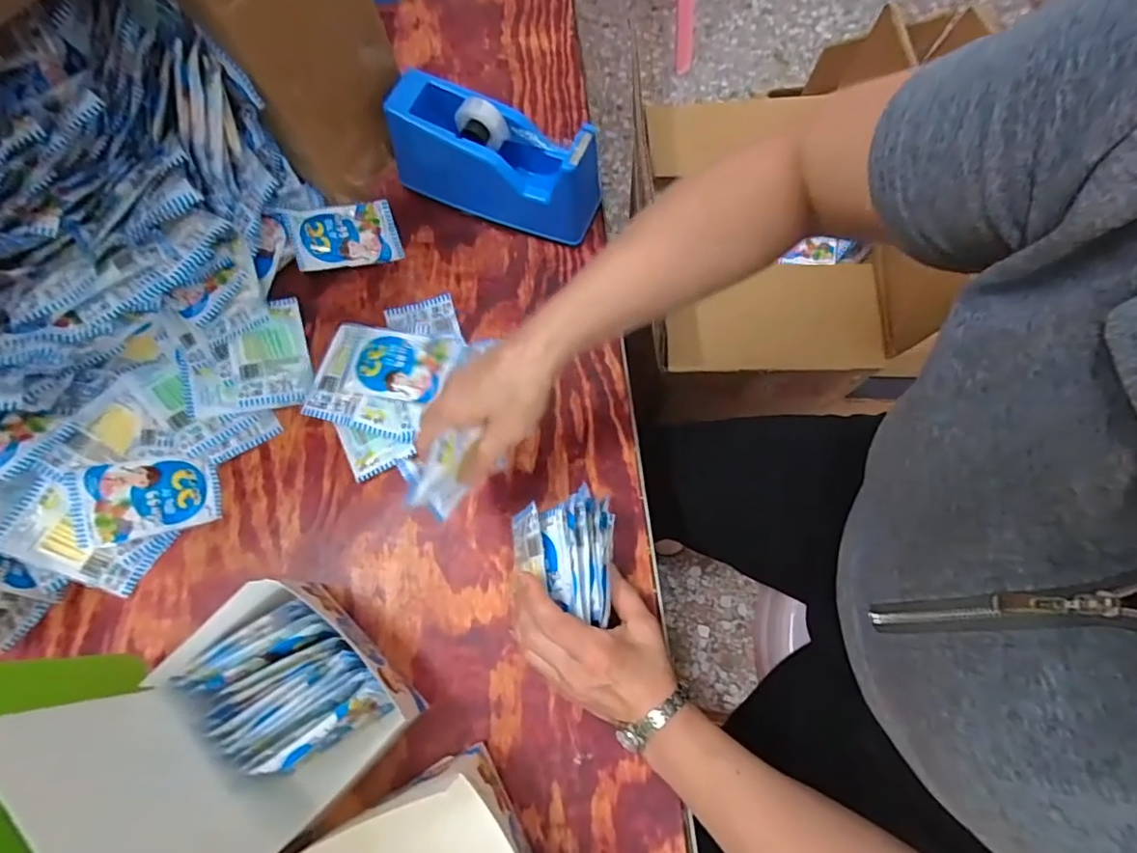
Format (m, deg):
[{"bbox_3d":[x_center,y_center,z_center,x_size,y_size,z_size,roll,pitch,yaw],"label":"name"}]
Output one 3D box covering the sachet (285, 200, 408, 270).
[{"bbox_3d":[-0.228,-0.195,0.570,0.101,0.013,0.066,-16,86,-24],"label":"sachet"}]

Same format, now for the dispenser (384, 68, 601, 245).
[{"bbox_3d":[-0.073,-0.261,0.557,0.208,0.106,0.067,22,74,9],"label":"dispenser"}]

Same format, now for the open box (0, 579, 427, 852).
[{"bbox_3d":[-0.204,0.181,0.360,0.140,0.189,0.117,39,77,13],"label":"open box"}]

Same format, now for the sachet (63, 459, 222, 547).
[{"bbox_3d":[-0.363,0.061,0.483,0.104,0.011,0.063,-10,84,-32],"label":"sachet"}]

